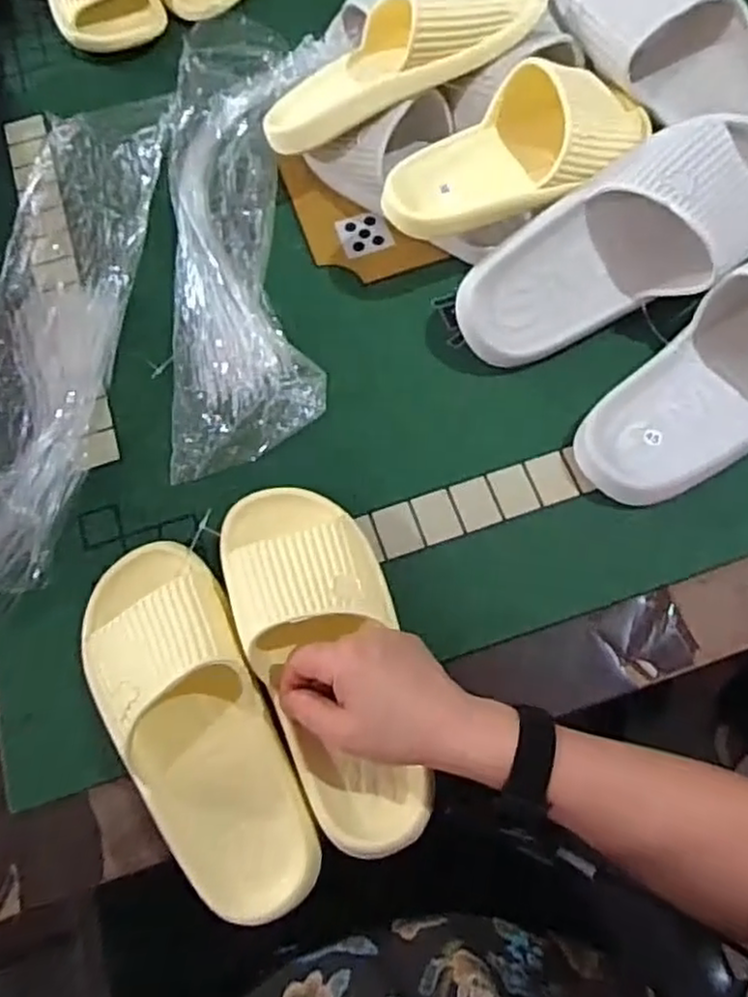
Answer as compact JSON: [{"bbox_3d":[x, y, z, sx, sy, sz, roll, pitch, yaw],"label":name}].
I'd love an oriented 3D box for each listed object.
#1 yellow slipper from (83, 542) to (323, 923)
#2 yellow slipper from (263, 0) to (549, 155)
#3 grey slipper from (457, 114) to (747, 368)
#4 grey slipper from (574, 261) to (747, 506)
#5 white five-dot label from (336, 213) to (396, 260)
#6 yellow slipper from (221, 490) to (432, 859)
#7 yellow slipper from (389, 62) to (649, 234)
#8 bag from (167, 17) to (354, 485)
[{"bbox_3d":[-0.121,0.135,0.466,0.106,0.063,0.256,-31,71,-10],"label":"yellow slipper"},{"bbox_3d":[0.017,-0.380,0.600,0.260,0.063,0.100,-25,69,9],"label":"yellow slipper"},{"bbox_3d":[0.210,-0.199,0.561,0.299,0.082,0.118,-27,70,-8],"label":"grey slipper"},{"bbox_3d":[0.281,-0.103,0.535,0.289,0.068,0.113,-37,72,-12],"label":"grey slipper"},{"bbox_3d":[-0.008,-0.236,0.640,0.044,0.004,0.045,-16,69,-4],"label":"white five-dot label"},{"bbox_3d":[-0.033,0.104,0.476,0.102,0.070,0.248,-16,78,-4],"label":"yellow slipper"},{"bbox_3d":[0.116,-0.286,0.565,0.228,0.069,0.112,-14,69,-4],"label":"yellow slipper"},{"bbox_3d":[-0.111,-0.230,0.615,0.152,0.034,0.436,1,69,2],"label":"bag"}]

